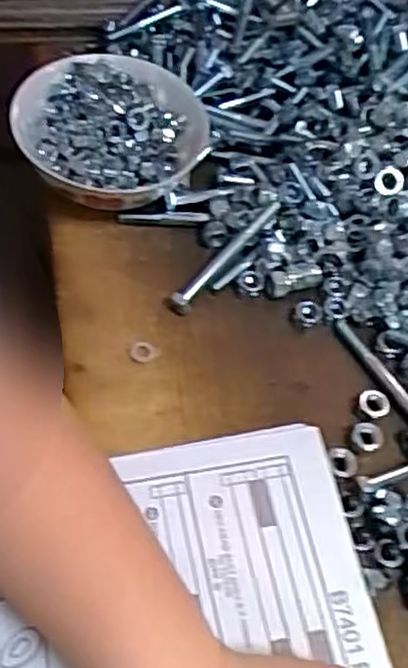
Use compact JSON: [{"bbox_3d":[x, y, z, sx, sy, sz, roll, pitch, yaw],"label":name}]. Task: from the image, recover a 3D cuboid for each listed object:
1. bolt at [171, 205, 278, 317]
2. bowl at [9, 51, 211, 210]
[{"bbox_3d":[0.014,-0.054,0.499,0.015,0.022,0.105,35,63,18],"label":"bolt"},{"bbox_3d":[-0.064,-0.137,0.509,0.116,0.070,0.124,1,58,-2],"label":"bowl"}]

